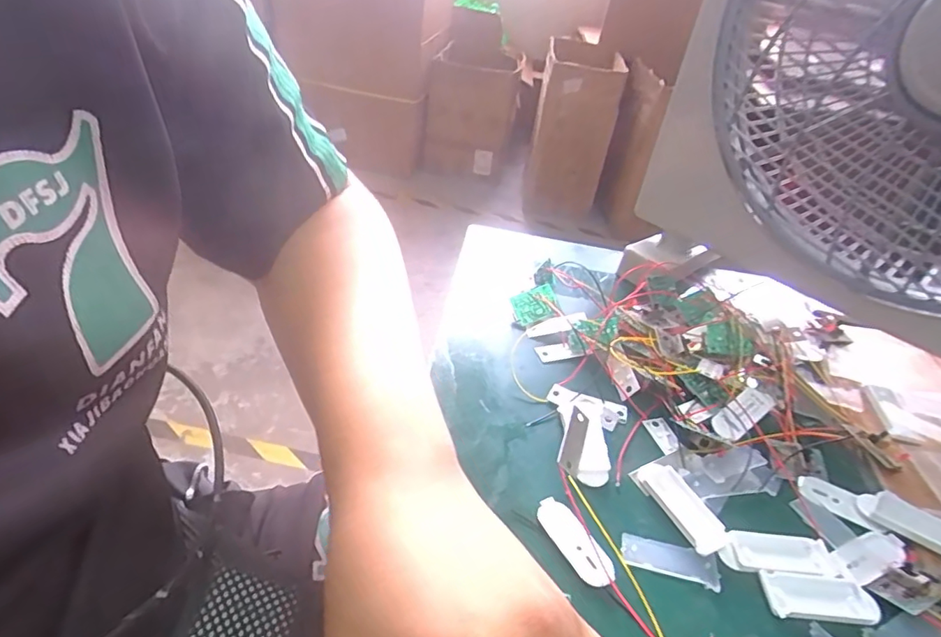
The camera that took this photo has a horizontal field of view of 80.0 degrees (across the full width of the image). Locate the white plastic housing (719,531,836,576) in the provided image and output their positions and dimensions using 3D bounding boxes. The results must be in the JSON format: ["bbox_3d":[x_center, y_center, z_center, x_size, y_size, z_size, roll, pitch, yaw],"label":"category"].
[{"bbox_3d":[0.162,0.123,0.293,0.060,0.006,0.019,5,37,-6],"label":"white plastic housing"}]

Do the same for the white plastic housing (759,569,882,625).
[{"bbox_3d":[0.174,0.138,0.278,0.055,0.004,0.022,6,37,-4],"label":"white plastic housing"}]

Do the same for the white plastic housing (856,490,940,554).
[{"bbox_3d":[0.251,0.116,0.313,0.057,0.012,0.022,35,44,30],"label":"white plastic housing"}]

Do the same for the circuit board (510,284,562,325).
[{"bbox_3d":[0.050,-0.011,0.437,0.033,0.007,0.026,-24,73,4],"label":"circuit board"}]

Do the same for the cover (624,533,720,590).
[{"bbox_3d":[0.102,0.123,0.286,0.047,0.004,0.018,13,37,4],"label":"cover"}]

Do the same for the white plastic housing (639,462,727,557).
[{"bbox_3d":[0.117,0.102,0.310,0.020,0.007,0.056,-10,41,-24],"label":"white plastic housing"}]

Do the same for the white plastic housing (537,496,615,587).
[{"bbox_3d":[0.052,0.113,0.287,0.016,0.007,0.050,-16,45,-25],"label":"white plastic housing"}]

